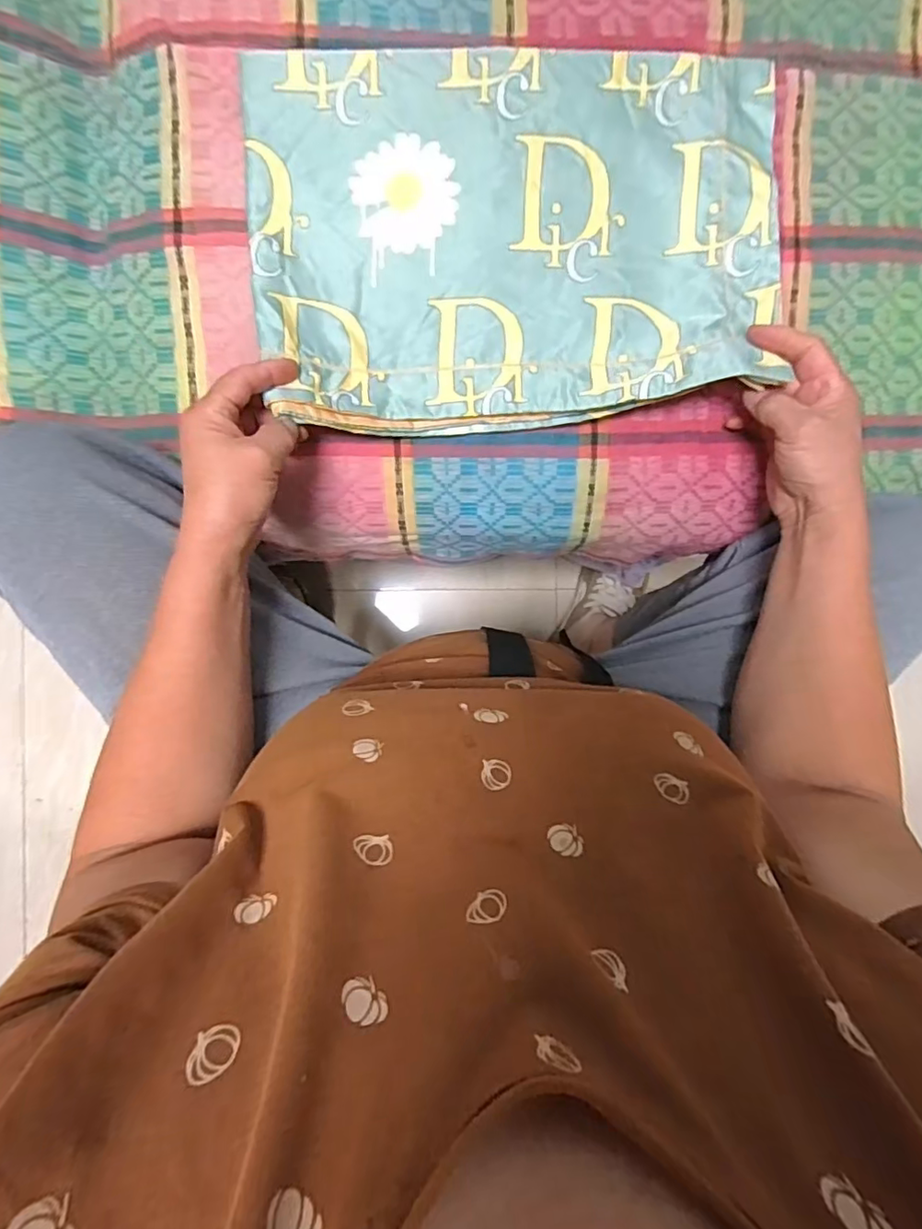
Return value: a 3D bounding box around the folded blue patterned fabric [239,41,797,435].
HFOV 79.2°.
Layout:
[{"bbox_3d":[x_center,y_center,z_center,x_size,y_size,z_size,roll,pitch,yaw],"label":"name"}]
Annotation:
[{"bbox_3d":[0.048,-0.298,0.424,0.401,0.053,0.286,-6,97,-2],"label":"folded blue patterned fabric"}]

